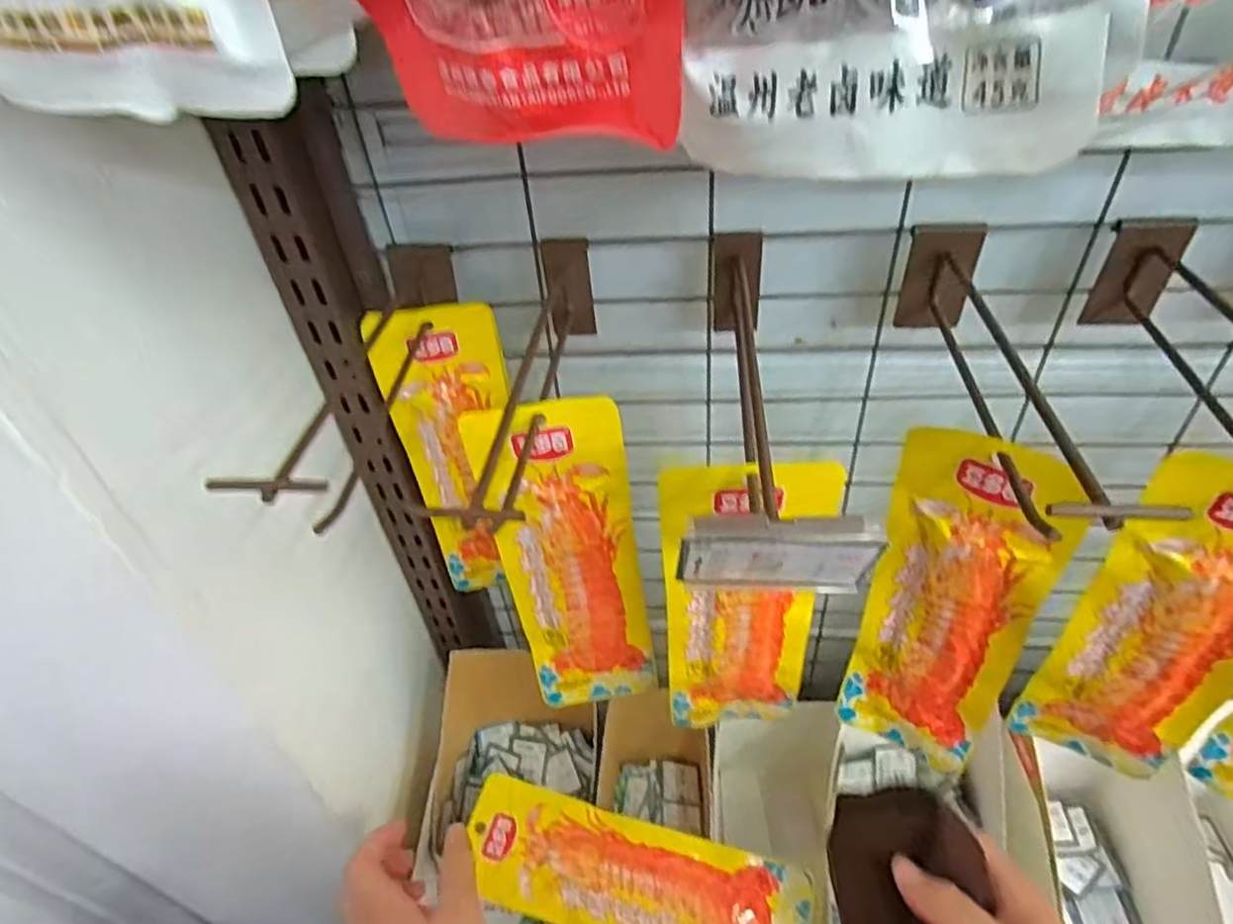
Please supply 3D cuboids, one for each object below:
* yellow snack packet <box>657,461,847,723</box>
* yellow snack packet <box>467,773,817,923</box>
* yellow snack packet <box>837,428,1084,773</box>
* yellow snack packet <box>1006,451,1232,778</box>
[{"bbox_3d":[0.062,0.081,0.353,0.074,0.210,0.014,-1,43,5],"label":"yellow snack packet"},{"bbox_3d":[0.012,0.274,0.454,0.225,0.017,0.073,12,46,13],"label":"yellow snack packet"},{"bbox_3d":[0.160,0.079,0.347,0.075,0.217,0.019,23,50,27],"label":"yellow snack packet"},{"bbox_3d":[0.256,0.086,0.329,0.074,0.217,0.015,15,47,21],"label":"yellow snack packet"}]

